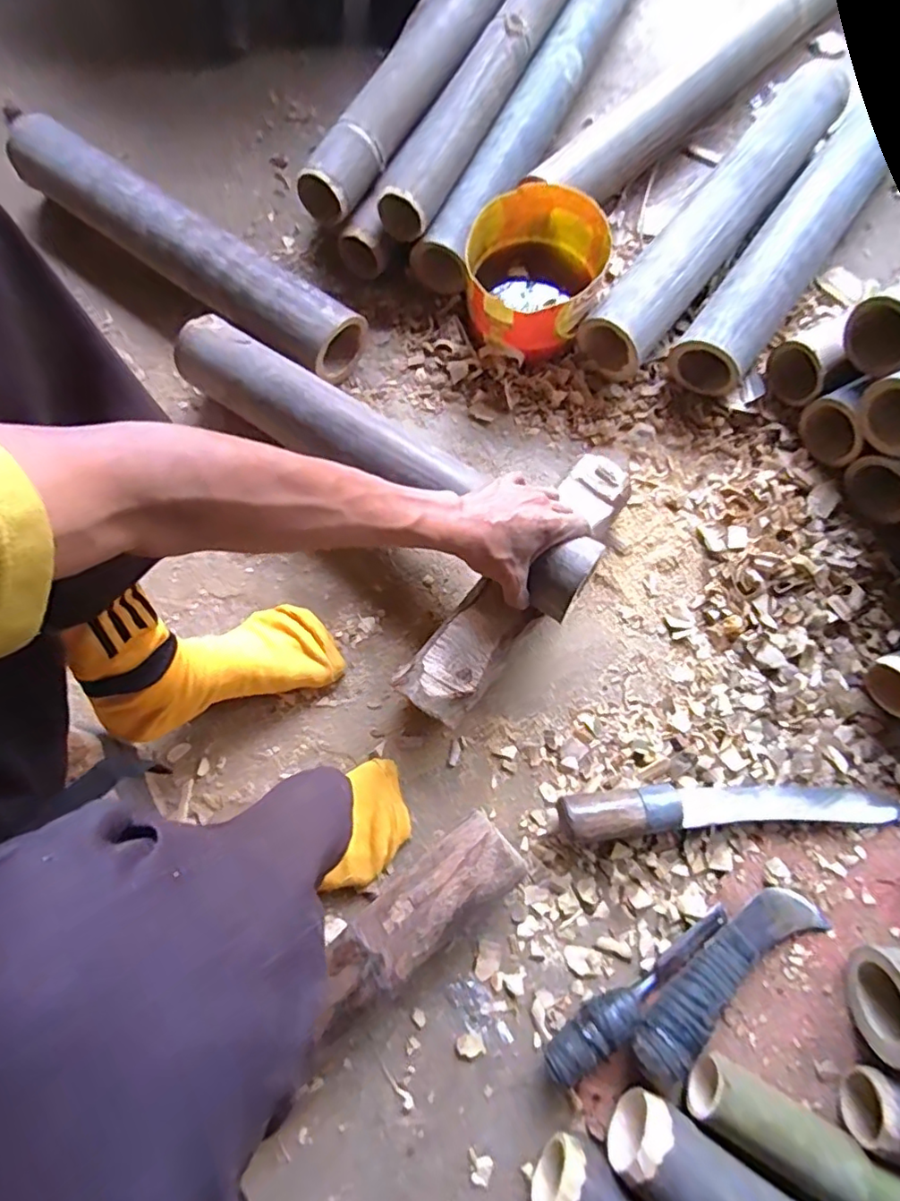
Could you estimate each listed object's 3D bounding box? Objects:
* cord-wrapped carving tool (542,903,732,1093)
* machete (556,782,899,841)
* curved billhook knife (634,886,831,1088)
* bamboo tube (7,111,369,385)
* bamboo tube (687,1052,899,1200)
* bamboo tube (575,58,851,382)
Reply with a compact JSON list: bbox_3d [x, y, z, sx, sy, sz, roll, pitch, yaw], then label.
[{"bbox_3d":[0.166,0.340,0.498,0.204,0.039,0.042,-39,79,-9],"label":"cord-wrapped carving tool"},{"bbox_3d":[0.266,0.194,0.535,0.328,0.036,0.046,-3,76,-1],"label":"machete"},{"bbox_3d":[0.244,0.329,0.498,0.205,0.041,0.053,-35,78,-8],"label":"curved billhook knife"},{"bbox_3d":[-0.312,-0.411,0.667,0.479,0.067,0.083,33,78,8],"label":"bamboo tube"},{"bbox_3d":[0.307,0.452,0.463,0.233,0.060,0.049,29,78,7],"label":"bamboo tube"},{"bbox_3d":[0.310,-0.448,0.664,0.087,0.081,0.466,38,79,9],"label":"bamboo tube"}]

